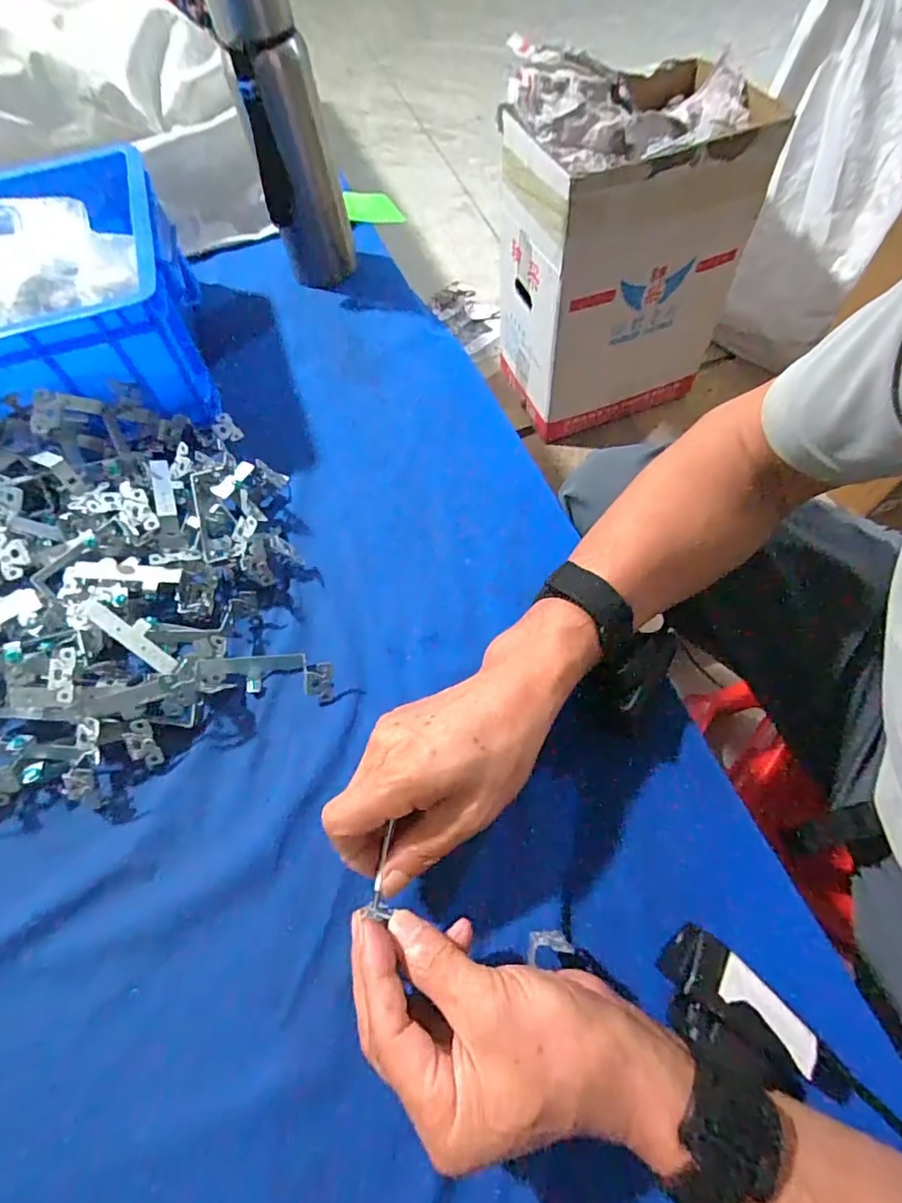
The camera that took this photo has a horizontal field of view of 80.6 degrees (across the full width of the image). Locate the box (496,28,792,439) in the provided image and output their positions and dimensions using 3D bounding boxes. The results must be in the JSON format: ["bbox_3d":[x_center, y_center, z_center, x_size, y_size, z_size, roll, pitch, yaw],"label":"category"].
[{"bbox_3d":[0.321,-0.703,1.103,0.389,0.533,0.361,-20,63,-7],"label":"box"}]

